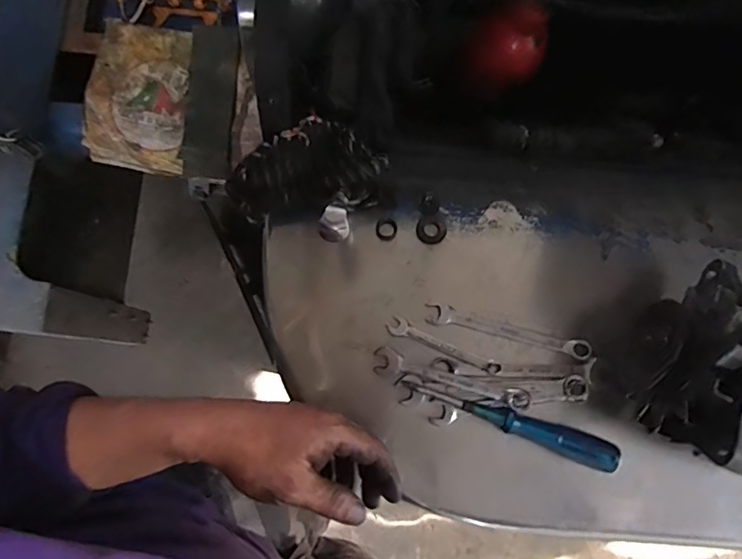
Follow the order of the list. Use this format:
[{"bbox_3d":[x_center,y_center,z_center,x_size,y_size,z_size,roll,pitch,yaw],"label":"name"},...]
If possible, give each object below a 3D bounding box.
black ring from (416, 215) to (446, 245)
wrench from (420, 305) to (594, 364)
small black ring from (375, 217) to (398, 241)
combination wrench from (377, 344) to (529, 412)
[{"bbox_3d":[0.060,-0.049,0.496,0.028,0.004,0.029,0,80,-1],"label":"black ring"},{"bbox_3d":[0.129,0.050,0.474,0.152,0.010,0.019,14,80,2],"label":"wrench"},{"bbox_3d":[0.015,-0.049,0.498,0.022,0.005,0.022,0,80,-1],"label":"small black ring"},{"bbox_3d":[0.074,0.091,0.459,0.141,0.013,0.025,14,80,2],"label":"combination wrench"}]

